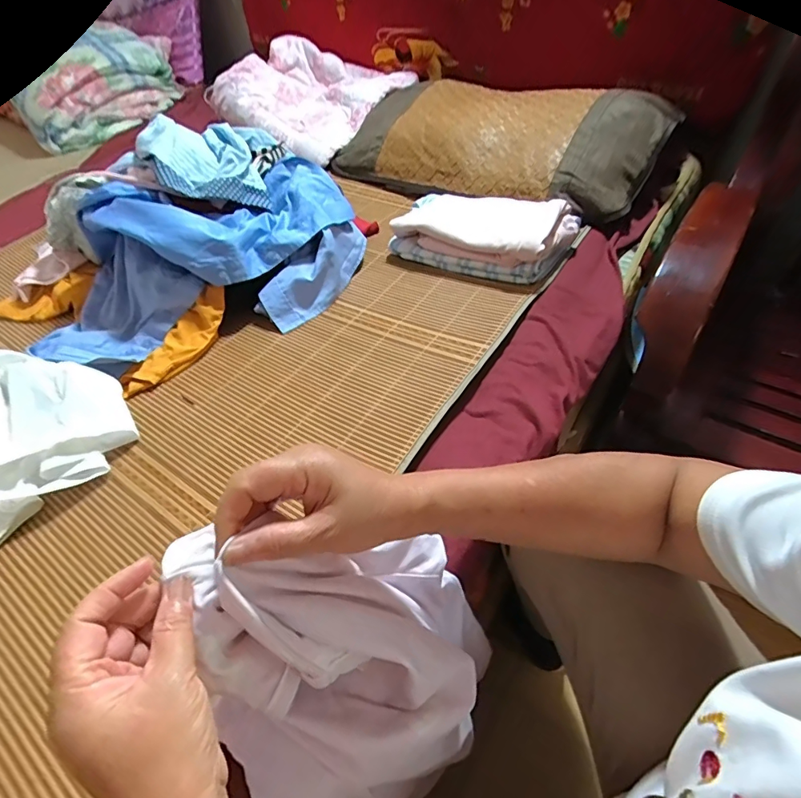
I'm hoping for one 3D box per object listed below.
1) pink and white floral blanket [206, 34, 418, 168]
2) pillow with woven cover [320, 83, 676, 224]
[{"bbox_3d":[-0.252,-0.810,1.221,0.465,0.144,0.347,29,58,27],"label":"pink and white floral blanket"},{"bbox_3d":[0.191,-0.549,0.965,0.667,0.142,0.359,30,57,29],"label":"pillow with woven cover"}]

